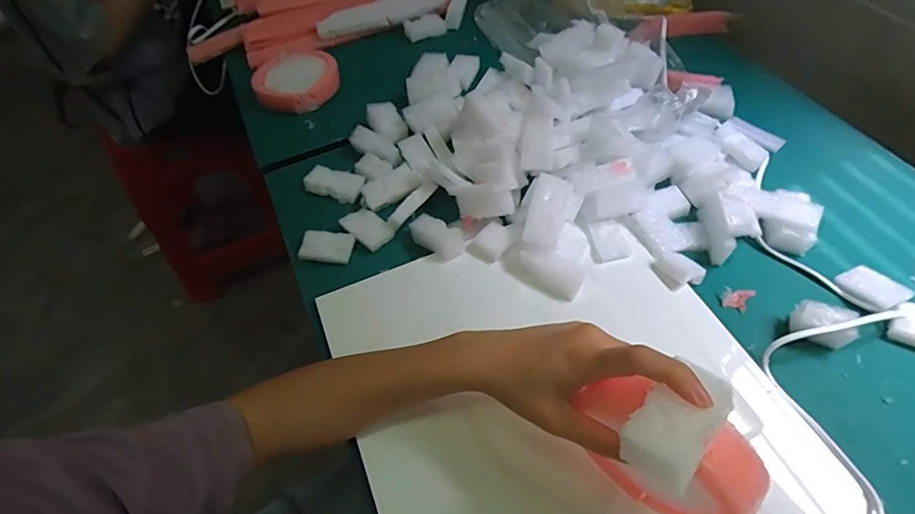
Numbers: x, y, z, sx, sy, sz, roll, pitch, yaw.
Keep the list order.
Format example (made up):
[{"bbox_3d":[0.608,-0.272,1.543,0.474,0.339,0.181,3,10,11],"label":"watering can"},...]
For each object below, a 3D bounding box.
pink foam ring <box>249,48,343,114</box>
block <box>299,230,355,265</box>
[{"bbox_3d":[-0.197,-0.223,0.609,0.097,0.030,0.106,-2,54,3],"label":"pink foam ring"},{"bbox_3d":[-0.124,-0.011,0.468,0.045,0.013,0.028,0,54,5],"label":"block"}]

